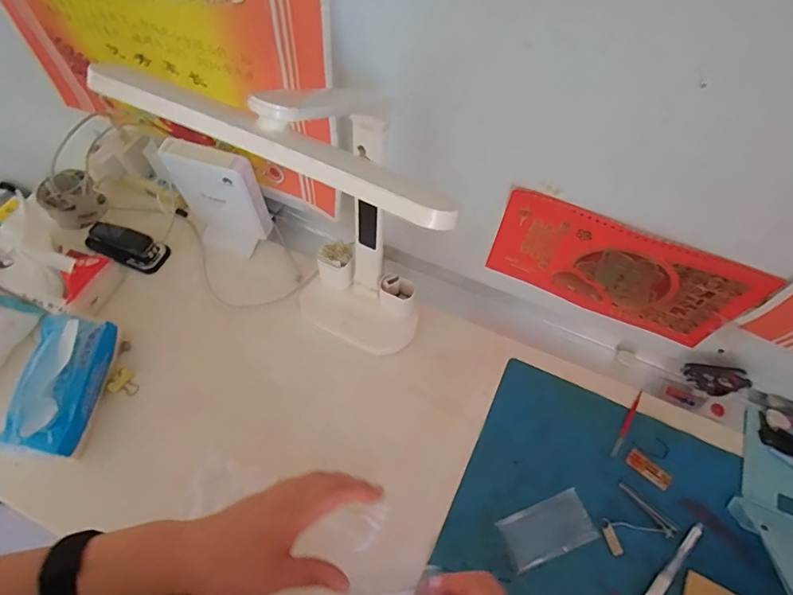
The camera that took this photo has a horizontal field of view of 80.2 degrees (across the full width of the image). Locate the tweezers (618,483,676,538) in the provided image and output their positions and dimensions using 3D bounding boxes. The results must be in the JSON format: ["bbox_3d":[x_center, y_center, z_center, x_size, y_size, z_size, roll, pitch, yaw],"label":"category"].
[{"bbox_3d":[0.295,0.247,0.553,0.013,0.005,0.071,-34,66,-18],"label":"tweezers"}]

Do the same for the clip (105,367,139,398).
[{"bbox_3d":[-0.350,0.112,0.605,0.030,0.016,0.033,27,63,13],"label":"clip"}]

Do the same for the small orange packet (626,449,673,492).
[{"bbox_3d":[0.311,0.211,0.578,0.054,0.004,0.023,37,65,17],"label":"small orange packet"}]

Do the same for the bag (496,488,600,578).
[{"bbox_3d":[0.173,0.267,0.540,0.104,0.008,0.056,-18,63,-12],"label":"bag"}]

